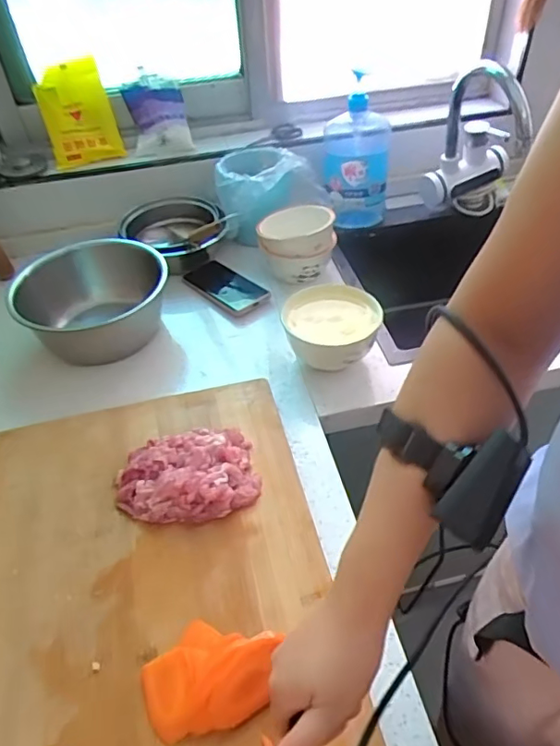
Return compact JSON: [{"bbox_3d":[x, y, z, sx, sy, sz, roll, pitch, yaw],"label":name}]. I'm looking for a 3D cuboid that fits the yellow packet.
[{"bbox_3d":[-0.340,-0.431,0.884,0.115,0.156,0.030,-6,46,3],"label":"yellow packet"}]

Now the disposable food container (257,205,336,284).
[{"bbox_3d":[0.029,-0.218,0.902,0.123,0.091,0.108,-5,44,0],"label":"disposable food container"}]

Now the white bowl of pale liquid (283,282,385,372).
[{"bbox_3d":[0.073,-0.055,0.762,0.131,0.091,0.125,-2,44,2],"label":"white bowl of pale liquid"}]

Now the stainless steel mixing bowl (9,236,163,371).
[{"bbox_3d":[-0.272,-0.110,0.794,0.213,0.090,0.182,-31,50,-25],"label":"stainless steel mixing bowl"}]

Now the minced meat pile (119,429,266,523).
[{"bbox_3d":[-0.106,0.114,0.601,0.151,0.033,0.113,-14,47,-12],"label":"minced meat pile"}]

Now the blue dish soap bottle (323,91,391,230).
[{"bbox_3d":[0.142,-0.398,0.986,0.118,0.213,0.131,2,44,7],"label":"blue dish soap bottle"}]

